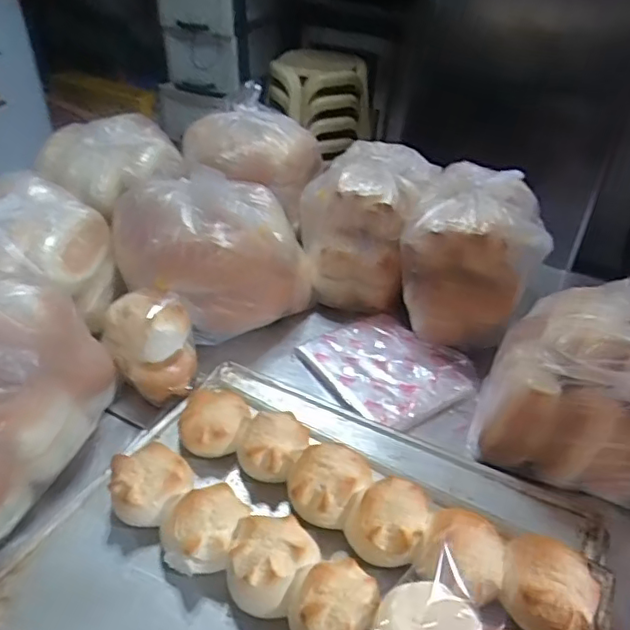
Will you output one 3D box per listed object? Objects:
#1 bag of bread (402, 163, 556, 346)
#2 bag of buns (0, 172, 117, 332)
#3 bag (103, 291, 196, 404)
[{"bbox_3d":[0.214,-0.073,0.773,0.156,0.186,0.186,19,41,20],"label":"bag of bread"},{"bbox_3d":[-0.385,-0.087,0.754,0.230,0.122,0.199,18,41,19],"label":"bag of buns"},{"bbox_3d":[-0.196,0.029,0.678,0.097,0.102,0.113,-14,41,-19],"label":"bag"}]

